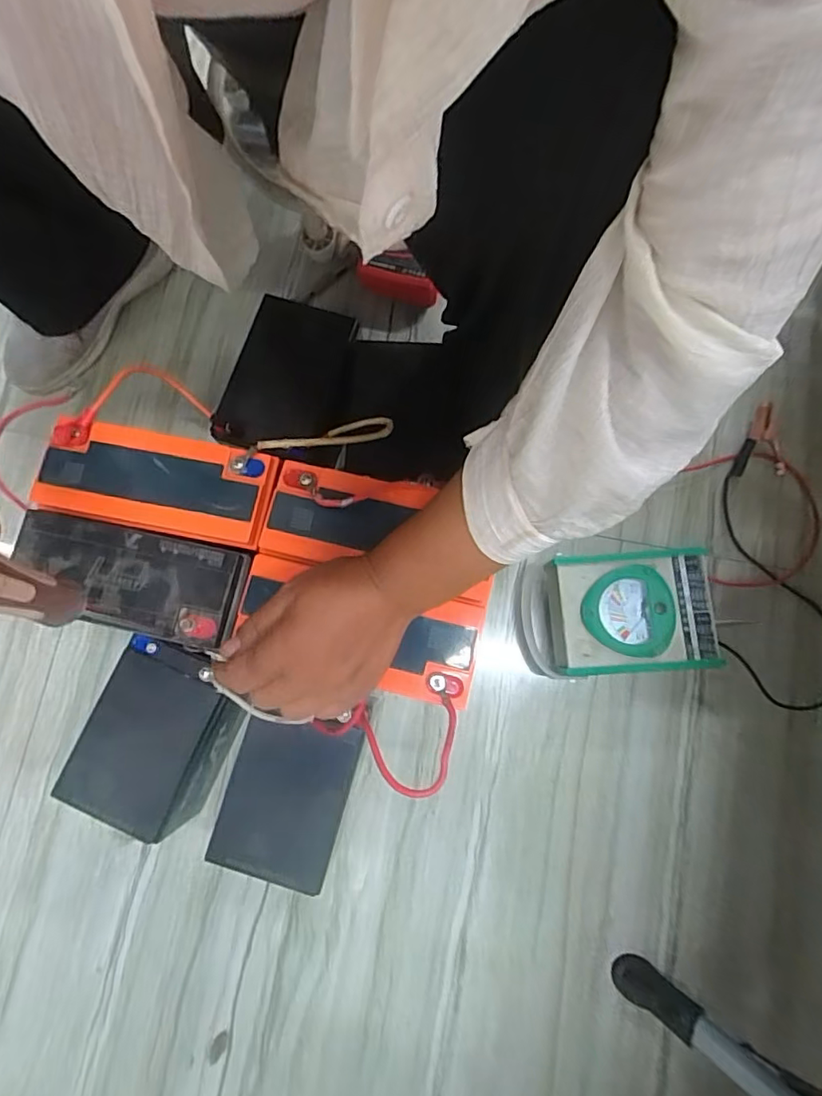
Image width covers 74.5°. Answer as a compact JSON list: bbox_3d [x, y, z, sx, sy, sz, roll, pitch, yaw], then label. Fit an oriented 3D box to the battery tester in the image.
[{"bbox_3d":[0.199,0.064,0.542,0.176,0.070,0.118,-5,80,0],"label":"battery tester"}]

